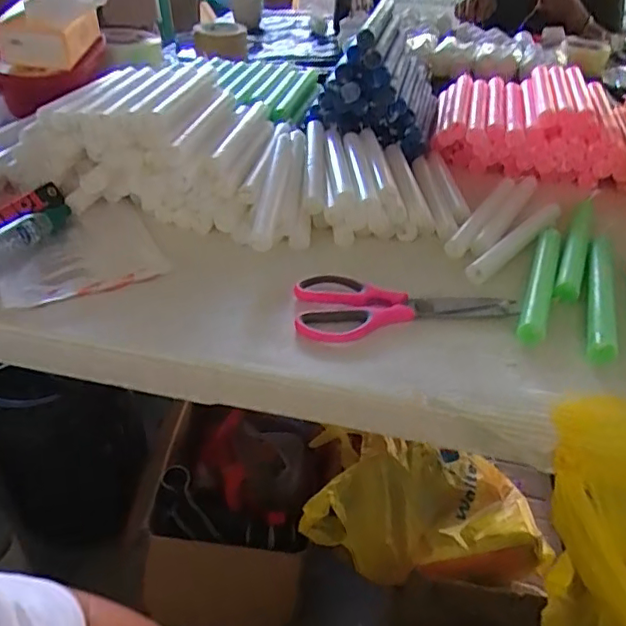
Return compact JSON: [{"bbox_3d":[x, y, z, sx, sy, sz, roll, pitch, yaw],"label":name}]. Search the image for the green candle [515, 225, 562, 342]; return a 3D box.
[{"bbox_3d":[0.225,-0.038,0.562,0.023,0.018,0.202,16,41,17],"label":"green candle"}]

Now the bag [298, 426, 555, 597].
[{"bbox_3d":[0.156,0.265,0.822,0.336,0.130,0.211,0,38,-2],"label":"bag"}]

